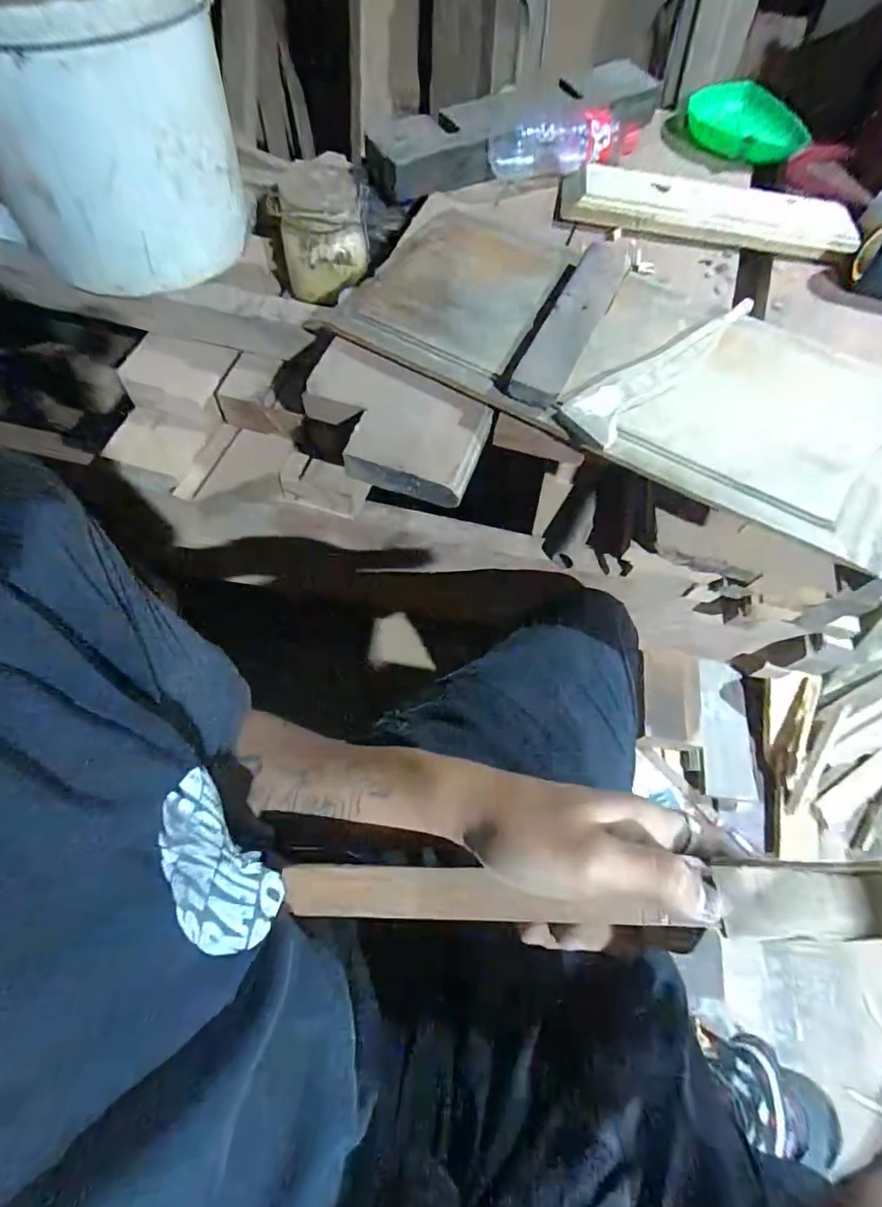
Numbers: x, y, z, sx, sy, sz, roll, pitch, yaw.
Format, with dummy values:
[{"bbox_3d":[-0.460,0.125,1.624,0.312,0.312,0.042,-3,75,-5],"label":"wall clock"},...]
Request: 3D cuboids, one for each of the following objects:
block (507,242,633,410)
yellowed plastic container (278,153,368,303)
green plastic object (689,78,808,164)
[{"bbox_3d":[0.135,-0.289,0.526,0.051,0.025,0.233,24,65,9],"label":"block"},{"bbox_3d":[-0.156,-0.486,0.685,0.109,0.122,0.092,-8,64,-7],"label":"yellowed plastic container"},{"bbox_3d":[0.441,-0.709,0.767,0.165,0.043,0.154,-2,63,-4],"label":"green plastic object"}]

